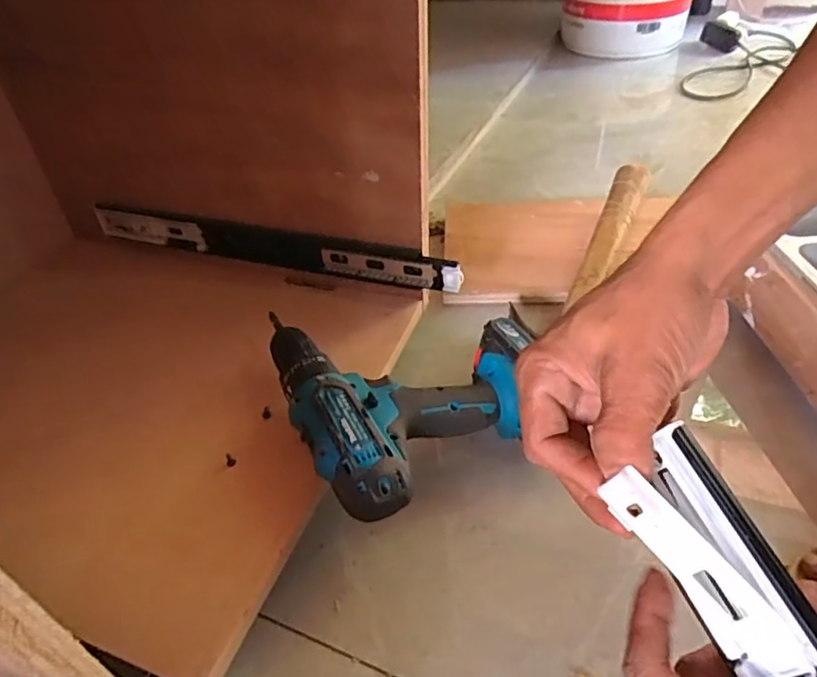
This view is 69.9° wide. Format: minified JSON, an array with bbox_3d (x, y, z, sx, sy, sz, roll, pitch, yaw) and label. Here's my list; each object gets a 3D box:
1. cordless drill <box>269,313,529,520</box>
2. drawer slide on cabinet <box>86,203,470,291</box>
[{"bbox_3d":[0.003,0.049,0.498,0.202,0.099,0.187,-25,46,-21],"label":"cordless drill"},{"bbox_3d":[-0.157,-0.094,0.630,0.437,0.055,0.013,12,45,18],"label":"drawer slide on cabinet"}]

